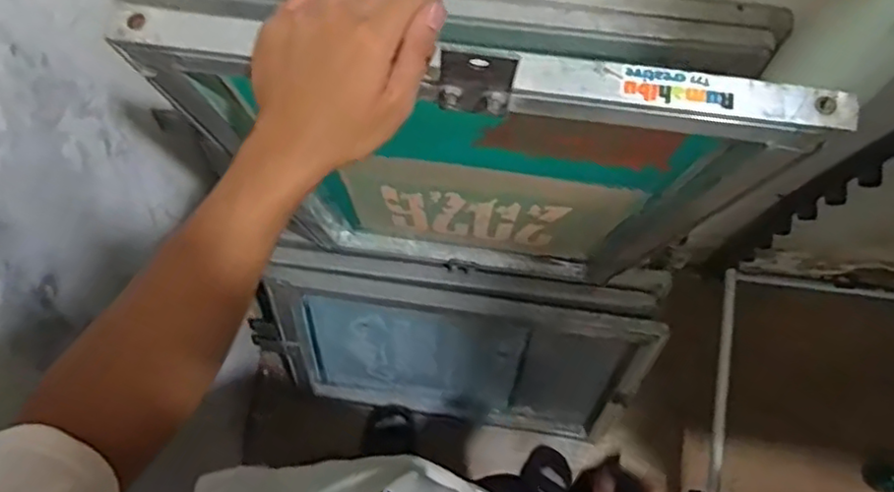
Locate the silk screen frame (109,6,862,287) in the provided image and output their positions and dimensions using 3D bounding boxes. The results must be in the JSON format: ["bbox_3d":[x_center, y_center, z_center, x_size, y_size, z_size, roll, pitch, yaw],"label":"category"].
[{"bbox_3d":[0.007,-0.056,0.706,0.483,0.698,0.040,8,80,-1],"label":"silk screen frame"}]

